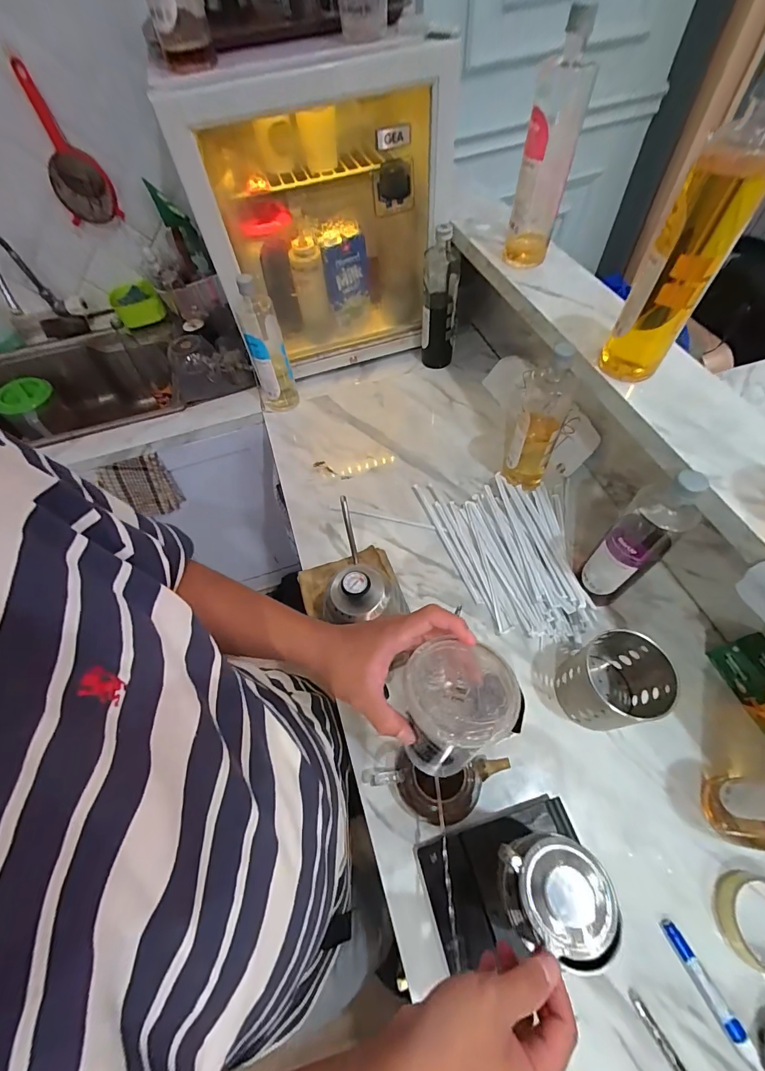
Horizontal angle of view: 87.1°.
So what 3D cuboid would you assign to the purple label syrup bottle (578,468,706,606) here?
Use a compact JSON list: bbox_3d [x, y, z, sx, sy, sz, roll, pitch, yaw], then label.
[{"bbox_3d":[0.333,0.012,0.534,0.064,0.261,0.068,-2,59,3],"label":"purple label syrup bottle"}]

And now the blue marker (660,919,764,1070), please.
[{"bbox_3d":[0.334,0.465,0.409,0.016,0.012,0.114,-24,60,-10],"label":"blue marker"}]

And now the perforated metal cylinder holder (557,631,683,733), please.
[{"bbox_3d":[0.295,0.188,0.517,0.105,0.118,0.097,-1,58,2],"label":"perforated metal cylinder holder"}]

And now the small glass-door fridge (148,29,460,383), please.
[{"bbox_3d":[-0.131,-0.651,0.846,0.420,0.489,0.386,-14,59,-4],"label":"small glass-door fridge"}]

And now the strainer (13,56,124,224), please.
[{"bbox_3d":[-0.714,-0.857,0.910,0.120,0.259,0.084,-28,61,-14],"label":"strainer"}]

